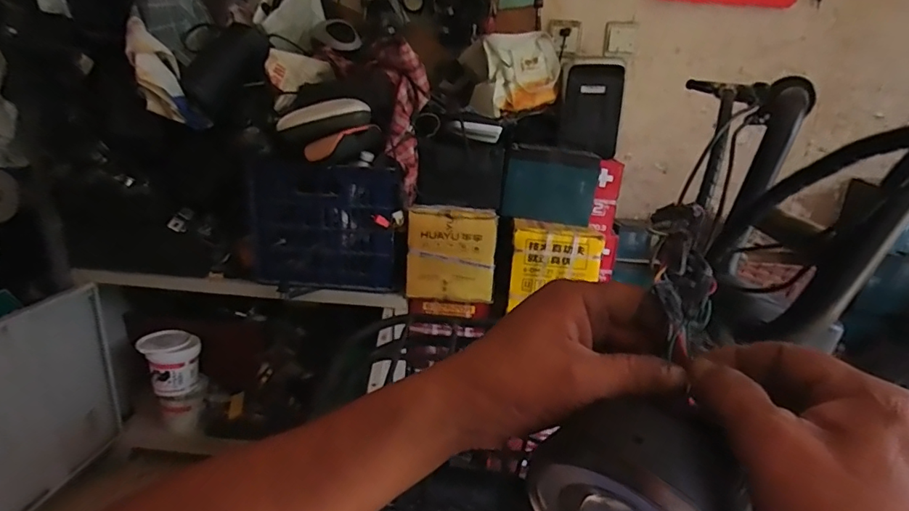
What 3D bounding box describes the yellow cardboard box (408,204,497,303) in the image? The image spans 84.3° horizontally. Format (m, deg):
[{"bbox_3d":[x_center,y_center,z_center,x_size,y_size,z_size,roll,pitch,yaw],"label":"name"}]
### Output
[{"bbox_3d":[-0.005,-0.002,1.106,0.186,0.194,0.055,3,18,0],"label":"yellow cardboard box"}]

